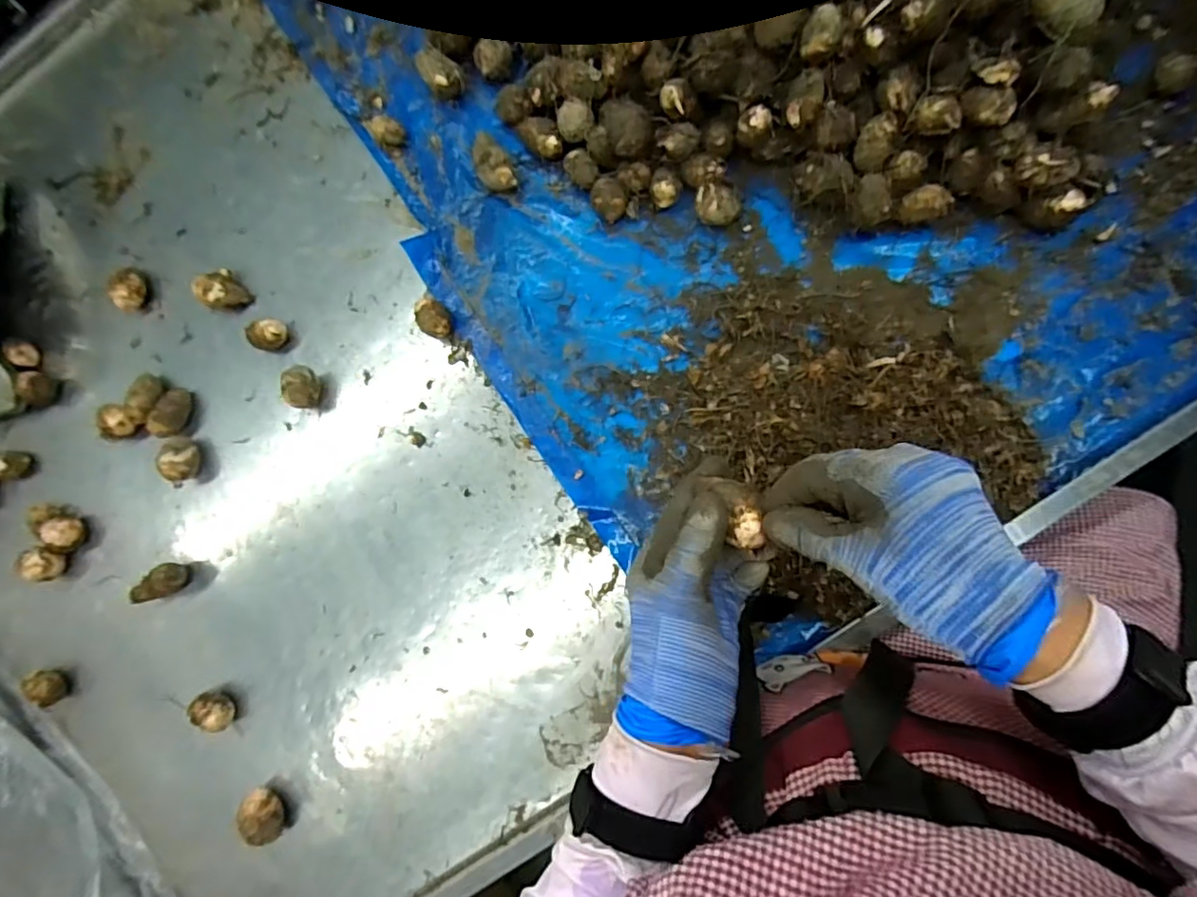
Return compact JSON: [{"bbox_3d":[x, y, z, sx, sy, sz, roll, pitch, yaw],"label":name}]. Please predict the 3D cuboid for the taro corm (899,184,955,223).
[{"bbox_3d":[0.294,-0.220,0.520,0.043,0.022,0.026,-6,84,7],"label":"taro corm"}]

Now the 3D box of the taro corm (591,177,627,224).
[{"bbox_3d":[0.011,-0.244,0.569,0.033,0.032,0.035,-1,85,8],"label":"taro corm"}]

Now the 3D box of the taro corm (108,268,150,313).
[{"bbox_3d":[-0.531,-0.182,0.652,0.030,0.035,0.049,3,86,8],"label":"taro corm"}]

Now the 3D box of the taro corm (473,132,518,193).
[{"bbox_3d":[-0.109,-0.294,0.592,0.033,0.036,0.069,-23,82,5],"label":"taro corm"}]

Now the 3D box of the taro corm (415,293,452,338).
[{"bbox_3d":[-0.170,-0.134,0.597,0.041,0.031,0.033,39,91,9],"label":"taro corm"}]

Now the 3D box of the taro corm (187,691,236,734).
[{"bbox_3d":[-0.390,0.268,0.591,0.038,0.039,0.030,20,88,9],"label":"taro corm"}]

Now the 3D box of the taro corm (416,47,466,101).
[{"bbox_3d":[-0.165,-0.395,0.608,0.035,0.040,0.056,-37,81,3],"label":"taro corm"}]

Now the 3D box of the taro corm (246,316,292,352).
[{"bbox_3d":[-0.358,-0.124,0.624,0.031,0.032,0.035,18,88,9],"label":"taro corm"}]

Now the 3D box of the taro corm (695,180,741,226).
[{"bbox_3d":[0.115,-0.232,0.555,0.040,0.031,0.039,-4,85,7],"label":"taro corm"}]

